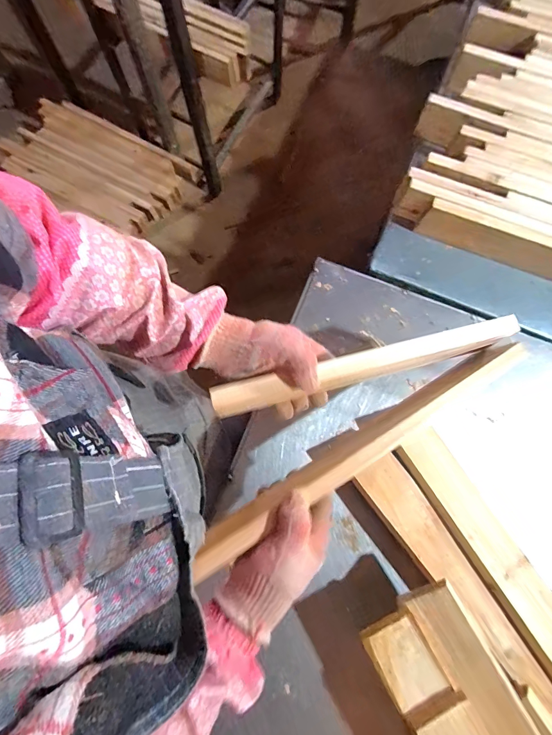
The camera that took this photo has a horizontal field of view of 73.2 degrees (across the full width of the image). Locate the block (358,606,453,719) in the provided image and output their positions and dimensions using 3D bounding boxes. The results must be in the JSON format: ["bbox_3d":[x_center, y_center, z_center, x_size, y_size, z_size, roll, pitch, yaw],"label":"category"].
[{"bbox_3d":[0.148,0.340,0.428,0.065,0.020,0.087,-28,80,-5],"label":"block"}]

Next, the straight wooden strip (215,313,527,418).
[{"bbox_3d":[0.095,-0.001,0.400,0.325,0.050,0.025,-14,79,-5],"label":"straight wooden strip"}]

